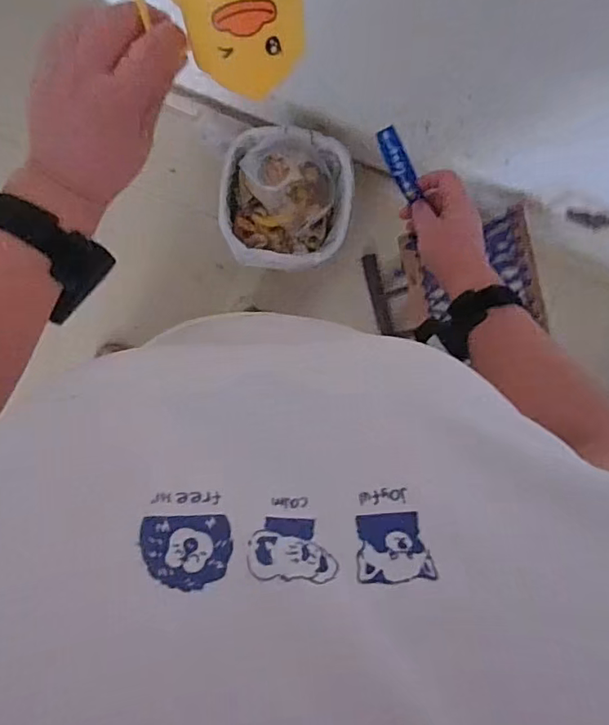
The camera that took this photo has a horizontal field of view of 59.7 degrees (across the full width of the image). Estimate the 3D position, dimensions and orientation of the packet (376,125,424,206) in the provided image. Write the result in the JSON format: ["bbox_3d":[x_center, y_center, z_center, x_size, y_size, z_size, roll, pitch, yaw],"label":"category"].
[{"bbox_3d":[0.099,-0.205,0.544,0.021,0.017,0.073,-33,112,-3],"label":"packet"}]

